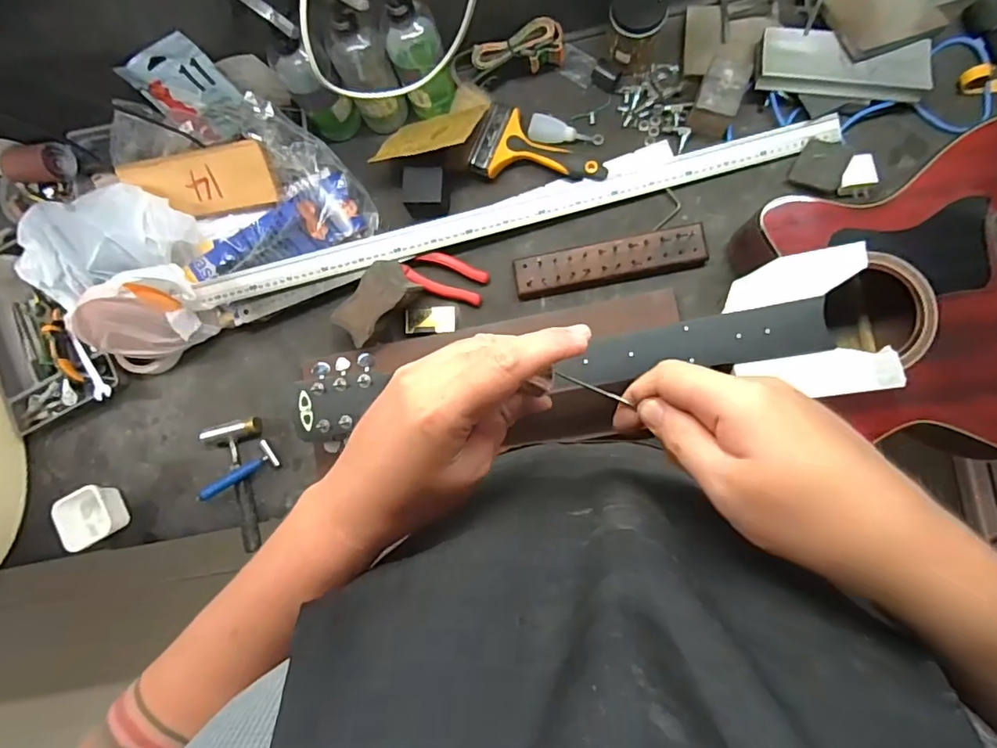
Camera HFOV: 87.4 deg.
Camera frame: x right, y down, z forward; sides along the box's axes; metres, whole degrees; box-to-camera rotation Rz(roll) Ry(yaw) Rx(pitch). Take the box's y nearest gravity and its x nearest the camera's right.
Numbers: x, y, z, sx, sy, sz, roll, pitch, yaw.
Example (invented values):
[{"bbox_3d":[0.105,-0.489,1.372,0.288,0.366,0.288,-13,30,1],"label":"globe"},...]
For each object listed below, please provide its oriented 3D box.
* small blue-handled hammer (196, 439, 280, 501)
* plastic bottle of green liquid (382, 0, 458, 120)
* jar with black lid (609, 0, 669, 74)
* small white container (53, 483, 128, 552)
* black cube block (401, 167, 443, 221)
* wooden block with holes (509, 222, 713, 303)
[{"bbox_3d":[-0.354,0.136,0.709,0.105,0.018,0.038,-35,83,-18],"label":"small blue-handled hammer"},{"bbox_3d":[-0.107,-0.391,0.618,0.077,0.227,0.057,-11,85,5],"label":"plastic bottle of green liquid"},{"bbox_3d":[0.174,-0.440,0.667,0.065,0.079,0.067,12,87,6],"label":"jar with black lid"},{"bbox_3d":[-0.566,0.199,0.729,0.083,0.050,0.076,-18,84,4],"label":"small white container"},{"bbox_3d":[-0.097,-0.242,0.697,0.051,0.051,0.057,4,86,6],"label":"black cube block"},{"bbox_3d":[0.147,-0.147,0.692,0.248,0.027,0.053,-10,85,5],"label":"wooden block with holes"}]

